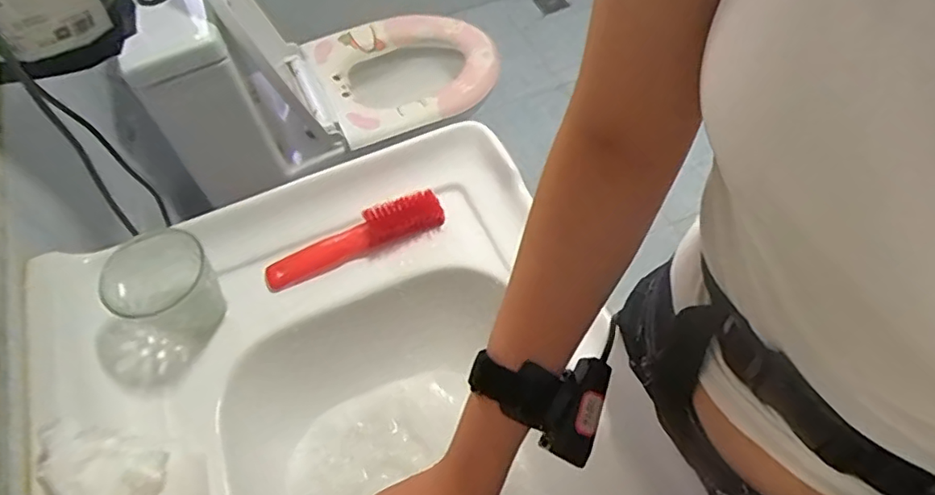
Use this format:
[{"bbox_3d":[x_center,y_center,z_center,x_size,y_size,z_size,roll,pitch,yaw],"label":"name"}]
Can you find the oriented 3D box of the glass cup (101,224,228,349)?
[{"bbox_3d":[-0.277,0.039,0.546,0.087,0.082,0.077,14,59,12],"label":"glass cup"}]

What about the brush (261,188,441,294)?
[{"bbox_3d":[-0.119,-0.008,0.601,0.191,0.032,0.039,-23,59,-11],"label":"brush"}]

